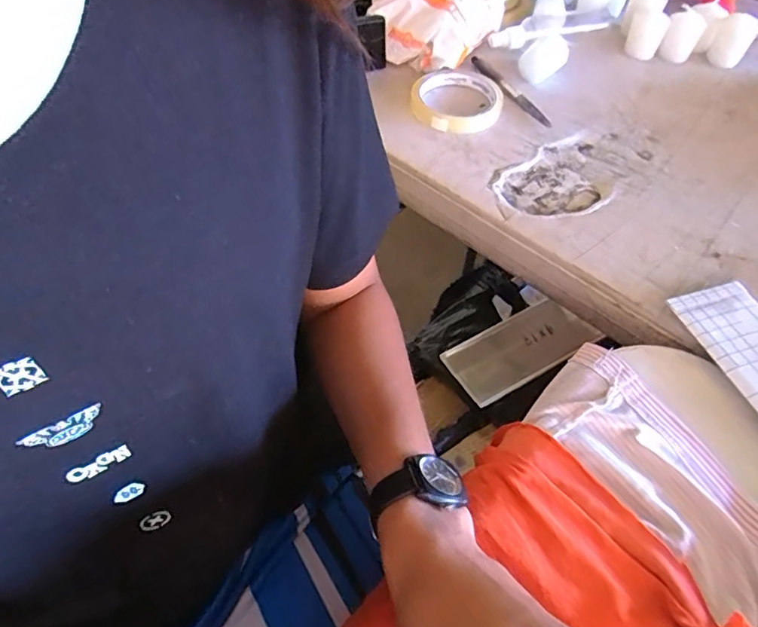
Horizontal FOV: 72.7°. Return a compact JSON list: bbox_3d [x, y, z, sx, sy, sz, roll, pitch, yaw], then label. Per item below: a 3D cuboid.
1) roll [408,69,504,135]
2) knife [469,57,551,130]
[{"bbox_3d":[0.079,-0.214,0.515,0.089,0.016,0.092,1,55,-2],"label":"roll"},{"bbox_3d":[0.130,-0.230,0.529,0.017,0.010,0.132,-22,58,-17],"label":"knife"}]

